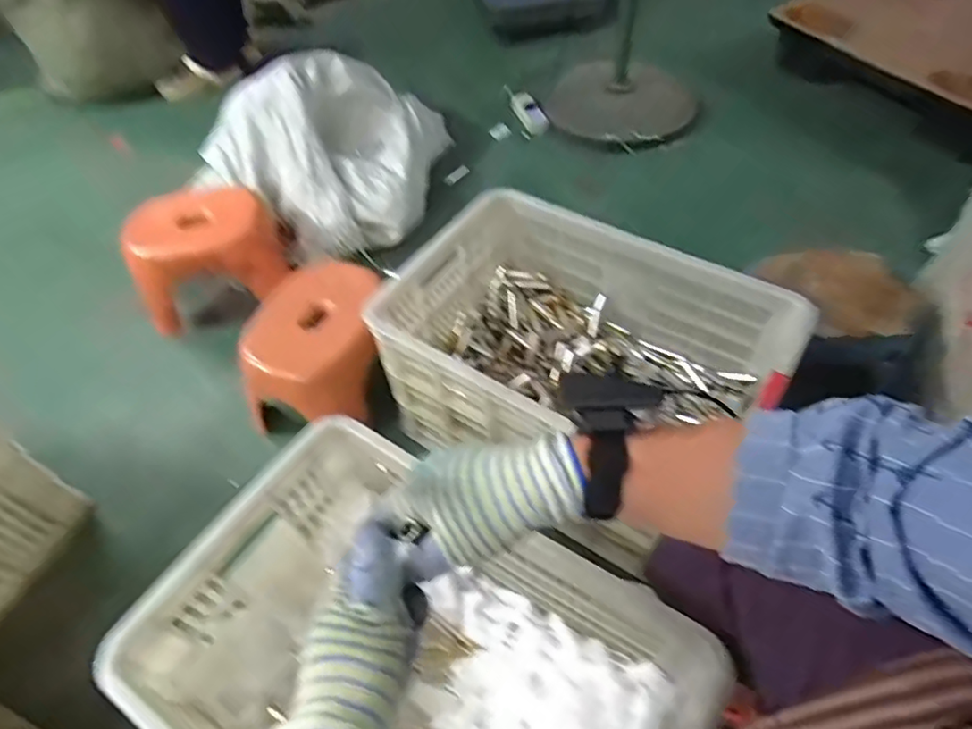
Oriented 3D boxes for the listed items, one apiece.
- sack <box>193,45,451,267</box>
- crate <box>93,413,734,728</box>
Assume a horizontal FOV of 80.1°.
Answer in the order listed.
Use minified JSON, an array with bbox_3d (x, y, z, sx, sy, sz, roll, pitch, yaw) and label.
[{"bbox_3d":[-0.377,-0.515,1.344,0.471,0.269,0.486,9,52,10],"label":"sack"},{"bbox_3d":[-0.077,0.351,0.644,0.540,0.237,0.349,27,57,23],"label":"crate"}]

